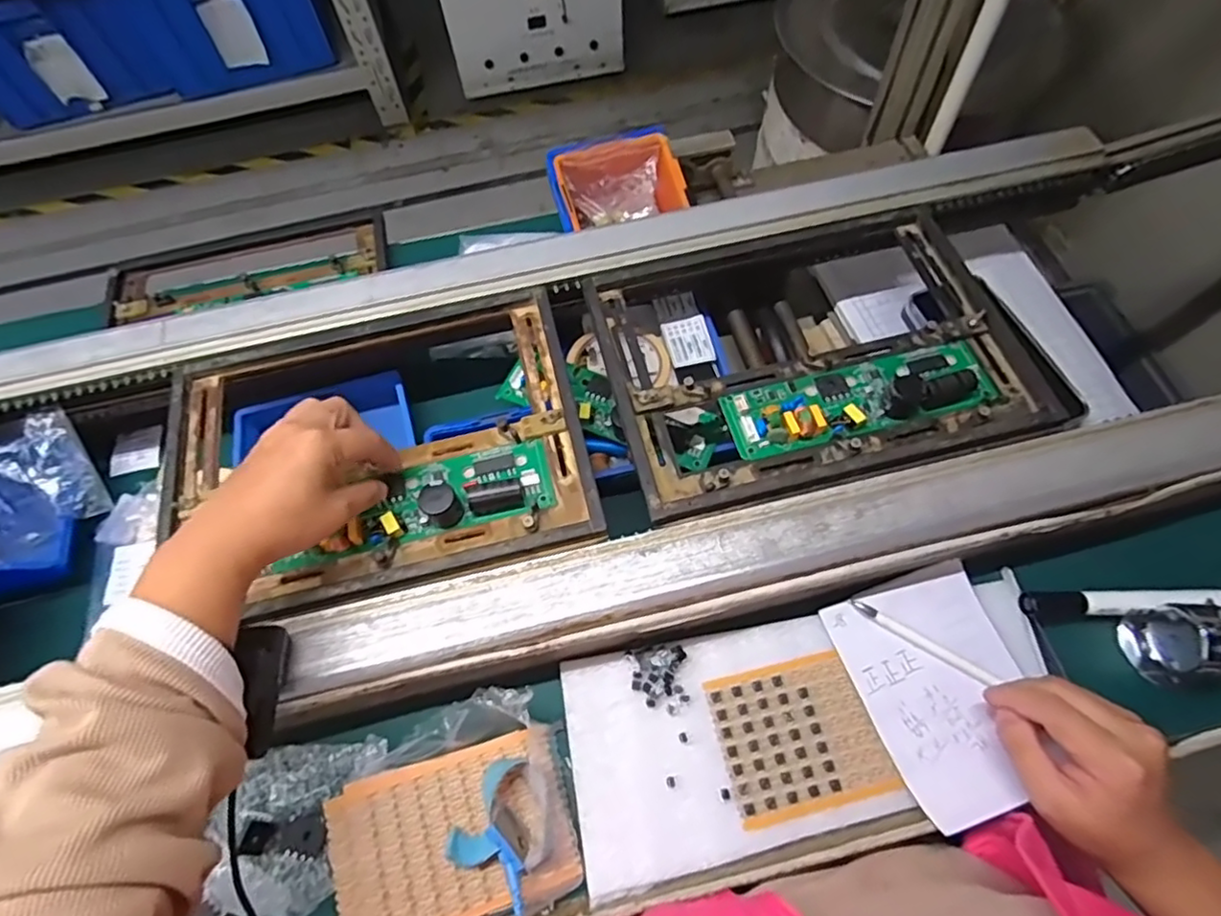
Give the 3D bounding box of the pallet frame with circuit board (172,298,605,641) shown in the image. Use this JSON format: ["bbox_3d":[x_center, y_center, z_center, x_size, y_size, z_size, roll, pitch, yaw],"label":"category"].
[{"bbox_3d":[-0.172,-0.011,0.449,0.295,0.030,0.223,-14,63,-4],"label":"pallet frame with circuit board"}]

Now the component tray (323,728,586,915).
[{"bbox_3d":[-0.093,0.221,0.364,0.136,0.017,0.088,-16,63,-5],"label":"component tray"}]

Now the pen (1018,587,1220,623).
[{"bbox_3d":[0.338,0.093,0.408,0.132,0.020,0.017,-4,63,1],"label":"pen"}]

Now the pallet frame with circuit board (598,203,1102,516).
[{"bbox_3d":[0.149,-0.086,0.467,0.296,0.029,0.221,-14,63,-3],"label":"pallet frame with circuit board"}]

